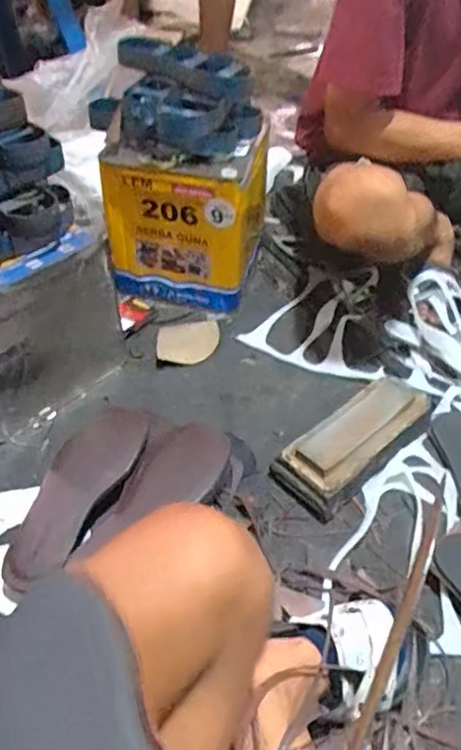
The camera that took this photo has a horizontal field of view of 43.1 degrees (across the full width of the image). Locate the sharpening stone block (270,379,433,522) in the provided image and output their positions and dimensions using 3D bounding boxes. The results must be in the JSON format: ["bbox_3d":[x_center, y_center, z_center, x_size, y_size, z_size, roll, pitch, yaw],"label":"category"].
[{"bbox_3d":[0.177,0.087,0.807,0.249,0.061,0.099,-32,55,-28],"label":"sharpening stone block"}]

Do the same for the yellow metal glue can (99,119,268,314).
[{"bbox_3d":[-0.074,-0.278,1.022,0.243,0.250,0.186,11,47,10],"label":"yellow metal glue can"}]

